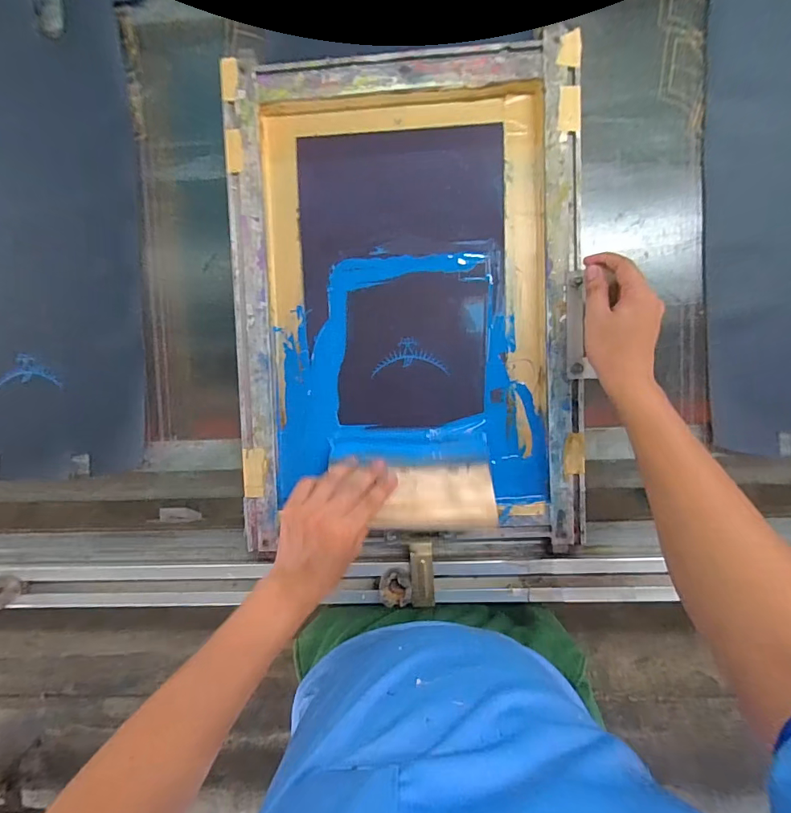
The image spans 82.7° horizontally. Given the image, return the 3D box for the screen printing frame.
[{"bbox_3d":[0.011,-0.115,0.515,0.383,0.058,0.525,-3,96,-1],"label":"screen printing frame"}]

